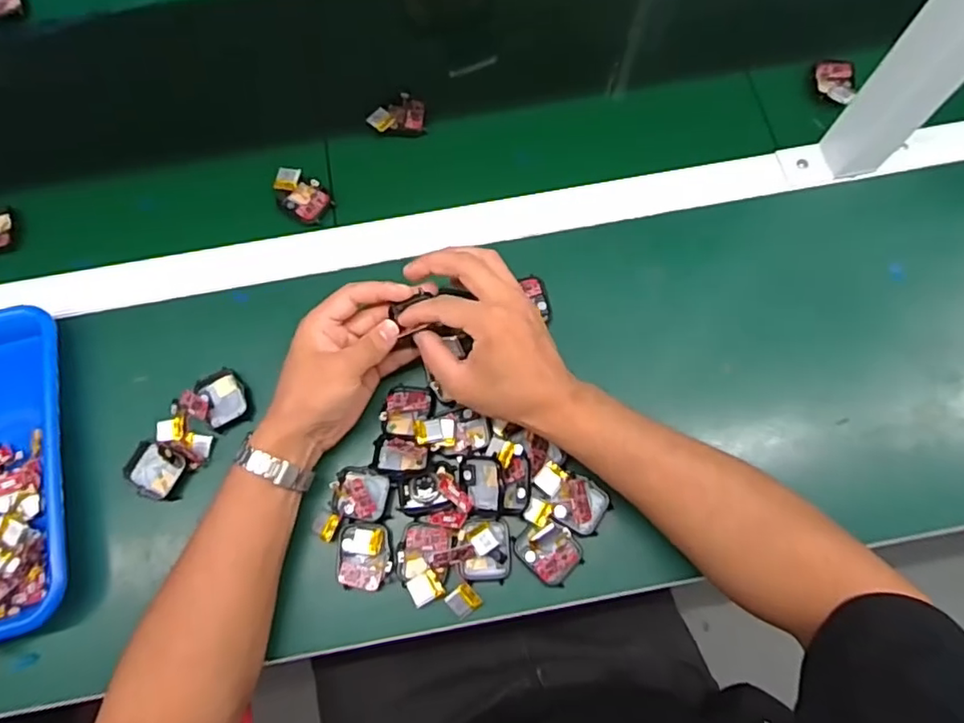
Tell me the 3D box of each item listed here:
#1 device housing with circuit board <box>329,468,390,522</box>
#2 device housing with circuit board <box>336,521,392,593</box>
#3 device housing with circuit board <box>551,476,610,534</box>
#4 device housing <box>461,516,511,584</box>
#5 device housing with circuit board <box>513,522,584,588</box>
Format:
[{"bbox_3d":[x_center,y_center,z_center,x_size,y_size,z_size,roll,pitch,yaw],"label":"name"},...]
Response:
[{"bbox_3d":[-0.093,0.101,0.453,0.043,0.009,0.040,-1,72,1],"label":"device housing with circuit board"},{"bbox_3d":[-0.087,0.144,0.439,0.039,0.006,0.048,-5,72,0],"label":"device housing with circuit board"},{"bbox_3d":[0.075,0.108,0.447,0.037,0.008,0.039,23,74,9],"label":"device housing with circuit board"},{"bbox_3d":[0.003,0.138,0.438,0.036,0.014,0.044,0,72,1],"label":"device housing"},{"bbox_3d":[0.049,0.138,0.435,0.044,0.016,0.038,42,78,13],"label":"device housing with circuit board"}]

